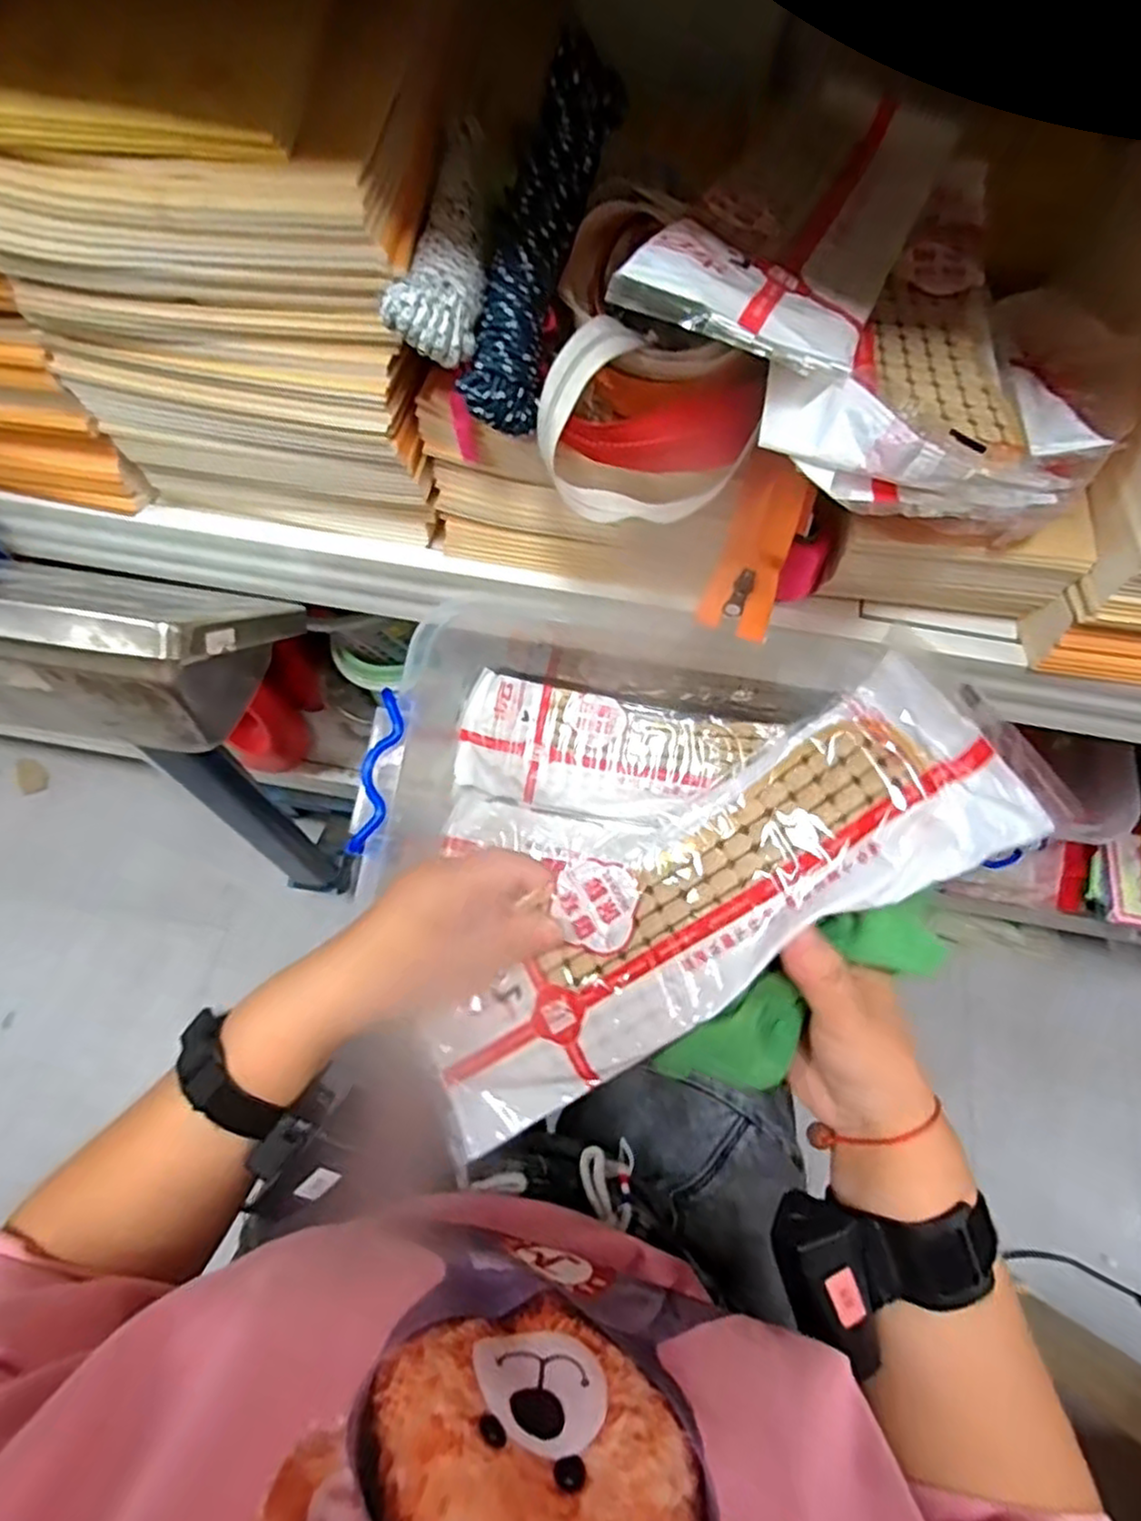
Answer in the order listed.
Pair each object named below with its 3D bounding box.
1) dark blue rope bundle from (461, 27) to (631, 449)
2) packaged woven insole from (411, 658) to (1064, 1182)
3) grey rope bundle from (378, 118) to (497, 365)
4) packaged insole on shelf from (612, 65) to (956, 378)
[{"bbox_3d":[-0.014,-0.235,0.323,0.031,0.025,0.156,19,98,6],"label":"dark blue rope bundle"},{"bbox_3d":[0.053,0.073,0.318,0.288,0.031,0.089,-39,71,12],"label":"packaged woven insole"},{"bbox_3d":[-0.052,-0.250,0.335,0.036,0.025,0.147,8,67,2],"label":"grey rope bundle"},{"bbox_3d":[0.117,-0.265,0.334,0.093,0.018,0.308,29,58,0],"label":"packaged insole on shelf"}]

